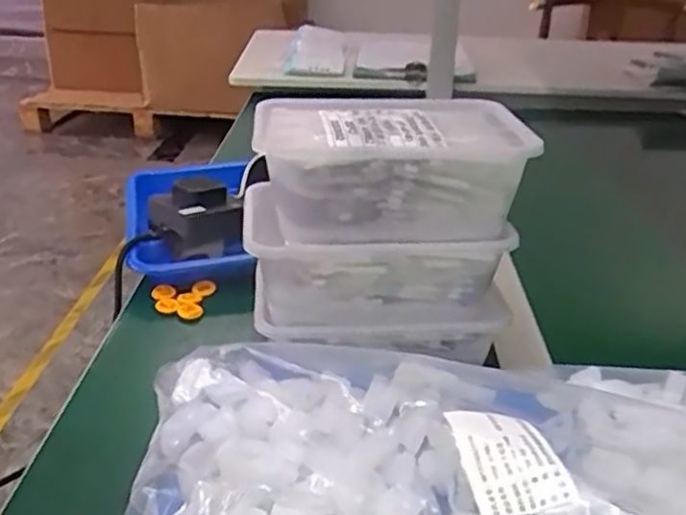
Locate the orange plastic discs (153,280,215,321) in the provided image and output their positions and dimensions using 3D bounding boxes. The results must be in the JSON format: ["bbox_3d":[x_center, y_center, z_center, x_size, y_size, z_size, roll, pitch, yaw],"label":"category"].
[{"bbox_3d":[-0.137,0.032,0.596,0.049,0.015,0.042,6,27,8],"label":"orange plastic discs"}]

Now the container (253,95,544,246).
[{"bbox_3d":[0.028,-0.061,0.462,0.164,0.062,0.112,0,26,-4],"label":"container"}]

